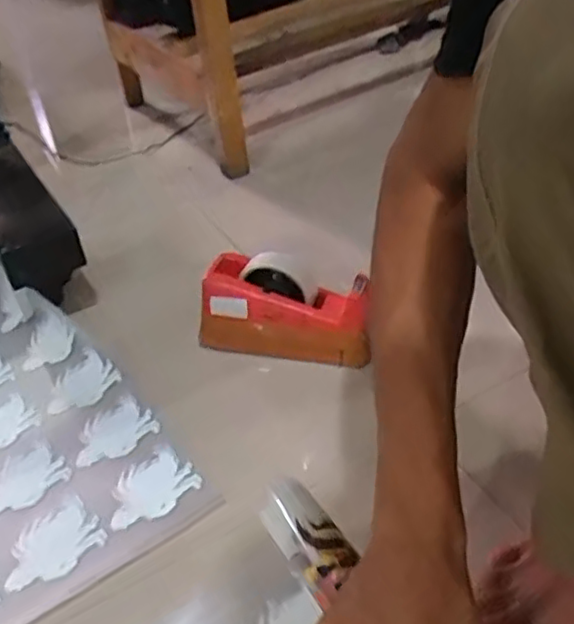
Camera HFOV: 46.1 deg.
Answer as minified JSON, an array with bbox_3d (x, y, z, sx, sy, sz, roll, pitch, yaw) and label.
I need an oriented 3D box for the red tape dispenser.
[{"bbox_3d":[-0.004,-0.004,0.765,0.194,0.104,0.070,4,40,14],"label":"red tape dispenser"}]

